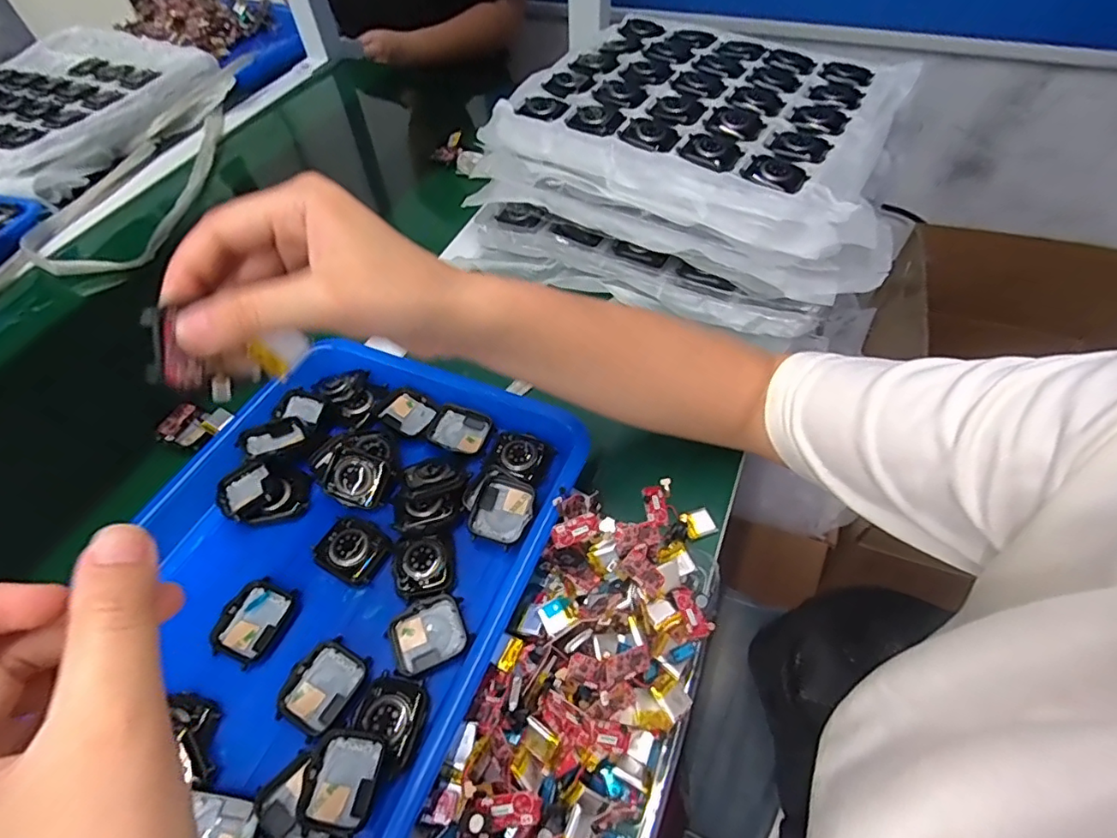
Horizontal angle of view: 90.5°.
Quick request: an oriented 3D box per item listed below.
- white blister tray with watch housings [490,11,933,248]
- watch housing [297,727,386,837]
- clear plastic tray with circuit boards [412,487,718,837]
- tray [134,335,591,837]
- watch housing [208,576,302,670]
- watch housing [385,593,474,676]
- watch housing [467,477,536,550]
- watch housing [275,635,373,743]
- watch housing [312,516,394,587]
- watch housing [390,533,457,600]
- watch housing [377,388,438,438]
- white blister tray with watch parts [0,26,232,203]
[{"bbox_3d":[0.125,-0.272,0.491,0.311,0.044,0.238,29,60,23],"label":"white blister tray with watch housings"},{"bbox_3d":[-0.106,0.179,0.274,0.035,0.011,0.043,5,53,8],"label":"watch housing"},{"bbox_3d":[0.011,0.155,0.296,0.118,0.046,0.300,18,56,17],"label":"clear plastic tray with circuit boards"},{"bbox_3d":[-0.141,0.086,0.341,0.235,0.033,0.308,18,56,17],"label":"tray"},{"bbox_3d":[-0.179,0.117,0.325,0.037,0.005,0.045,18,56,17],"label":"watch housing"},{"bbox_3d":[-0.074,0.124,0.318,0.043,0.010,0.035,-20,54,-11],"label":"watch housing"},{"bbox_3d":[-0.036,0.059,0.354,0.038,0.009,0.042,10,54,11],"label":"watch housing"},{"bbox_3d":[-0.129,0.146,0.304,0.035,0.008,0.045,19,56,18],"label":"watch housing"},{"bbox_3d":[-0.130,0.081,0.348,0.043,0.010,0.037,24,58,21],"label":"watch housing"},{"bbox_3d":[-0.084,0.091,0.343,0.038,0.013,0.038,-10,53,-3],"label":"watch housing"},{"bbox_3d":[-0.112,-0.004,0.413,0.041,0.010,0.035,28,60,23],"label":"watch housing"},{"bbox_3d":[-0.632,-0.376,0.687,0.294,0.057,0.334,19,56,17],"label":"white blister tray with watch parts"}]

